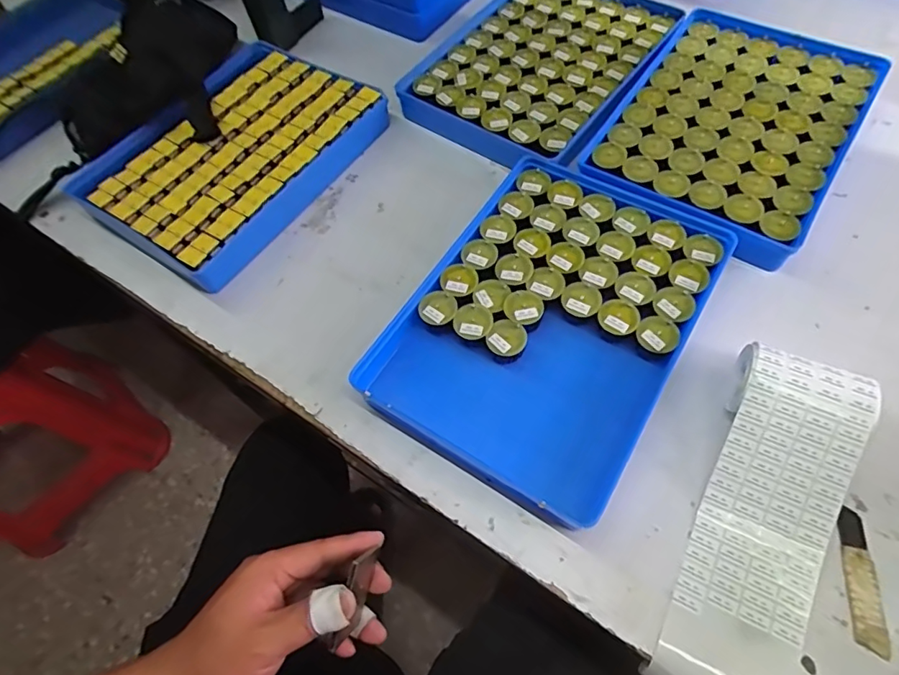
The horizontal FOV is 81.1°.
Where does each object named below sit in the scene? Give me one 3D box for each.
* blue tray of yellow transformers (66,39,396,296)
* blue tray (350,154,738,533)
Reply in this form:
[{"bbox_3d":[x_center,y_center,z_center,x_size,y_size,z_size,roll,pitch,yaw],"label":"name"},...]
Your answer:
[{"bbox_3d":[-0.253,-0.219,0.612,0.233,0.037,0.310,31,69,20],"label":"blue tray of yellow transformers"},{"bbox_3d":[0.091,-0.023,0.478,0.227,0.030,0.314,27,67,18],"label":"blue tray"}]

